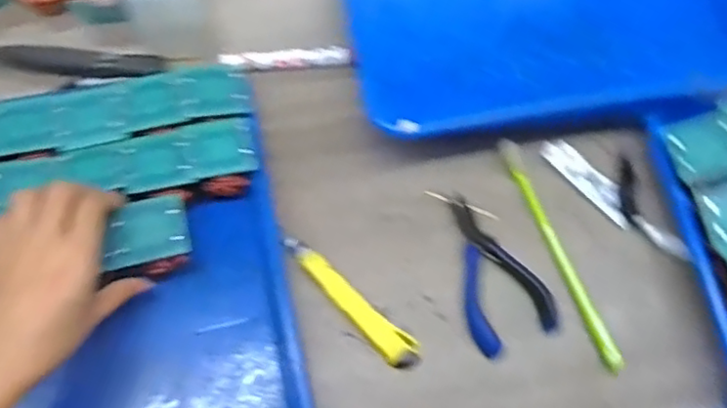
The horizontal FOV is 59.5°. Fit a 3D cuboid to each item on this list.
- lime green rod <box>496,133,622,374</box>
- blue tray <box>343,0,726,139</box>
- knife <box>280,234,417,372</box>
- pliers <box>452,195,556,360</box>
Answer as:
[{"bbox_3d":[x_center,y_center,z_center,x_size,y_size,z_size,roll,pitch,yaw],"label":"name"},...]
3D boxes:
[{"bbox_3d":[0.148,0.033,0.483,0.012,0.008,0.191,-18,70,-10],"label":"lime green rod"},{"bbox_3d":[0.150,-0.185,0.544,0.339,0.033,0.247,-4,68,-4],"label":"blue tray"},{"bbox_3d":[-0.008,0.070,0.467,0.023,0.008,0.127,-40,75,-17],"label":"knife"},{"bbox_3d":[0.099,0.049,0.481,0.062,0.010,0.121,-12,69,-7],"label":"pliers"}]

